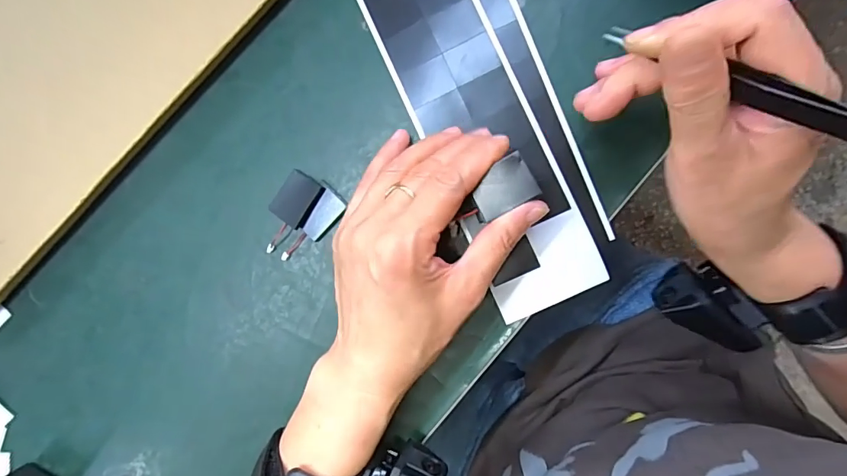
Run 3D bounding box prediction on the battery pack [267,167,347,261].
[{"bbox_3d":[-0.078,-0.013,0.289,0.041,0.008,0.054,36,93,6],"label":"battery pack"}]

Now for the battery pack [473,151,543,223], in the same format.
[{"bbox_3d":[0.039,-0.025,0.233,0.032,0.006,0.023,-28,87,5],"label":"battery pack"}]

